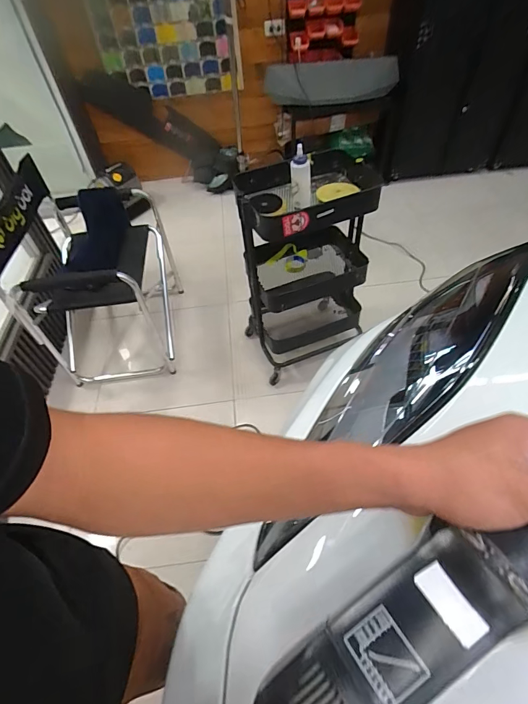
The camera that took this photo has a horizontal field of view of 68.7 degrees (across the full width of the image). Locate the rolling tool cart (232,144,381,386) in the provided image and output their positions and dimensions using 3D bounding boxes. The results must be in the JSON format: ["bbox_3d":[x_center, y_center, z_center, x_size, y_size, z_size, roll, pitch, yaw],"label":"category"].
[{"bbox_3d":[0.162,-0.327,1.514,0.455,0.857,0.346,-19,51,-10],"label":"rolling tool cart"}]

